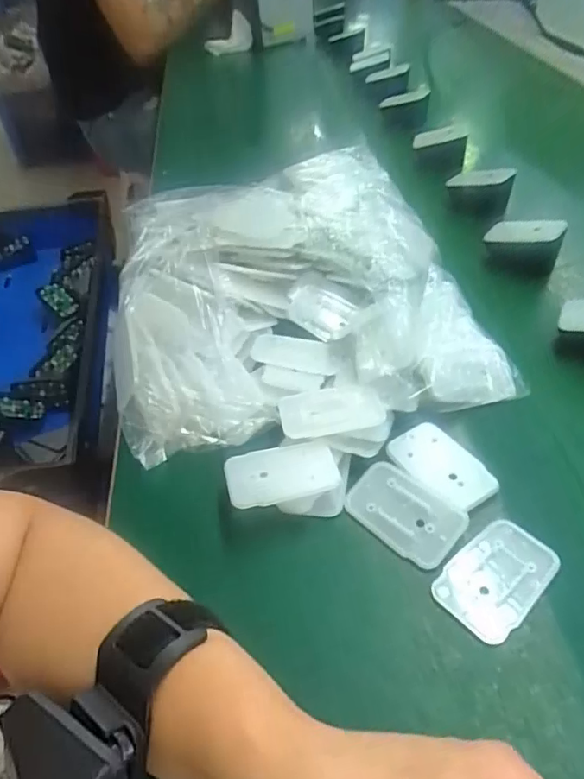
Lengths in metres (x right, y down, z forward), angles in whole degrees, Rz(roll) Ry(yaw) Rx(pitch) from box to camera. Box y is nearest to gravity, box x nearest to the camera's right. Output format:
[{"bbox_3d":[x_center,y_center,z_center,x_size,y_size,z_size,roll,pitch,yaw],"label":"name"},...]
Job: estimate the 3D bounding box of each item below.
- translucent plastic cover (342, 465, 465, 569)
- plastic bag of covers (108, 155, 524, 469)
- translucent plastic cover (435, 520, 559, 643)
[{"bbox_3d":[0.068,0.073,0.335,0.068,0.005,0.044,30,54,29],"label":"translucent plastic cover"},{"bbox_3d":[-0.005,-0.094,0.470,0.289,0.074,0.312,-10,45,-7],"label":"plastic bag of covers"},{"bbox_3d":[0.114,0.103,0.307,0.067,0.006,0.045,-36,53,-29],"label":"translucent plastic cover"}]

